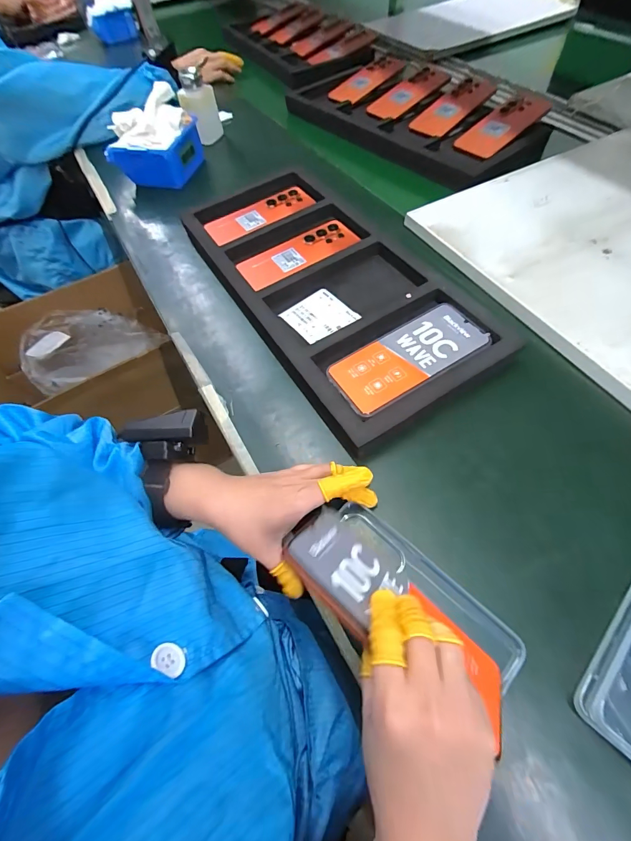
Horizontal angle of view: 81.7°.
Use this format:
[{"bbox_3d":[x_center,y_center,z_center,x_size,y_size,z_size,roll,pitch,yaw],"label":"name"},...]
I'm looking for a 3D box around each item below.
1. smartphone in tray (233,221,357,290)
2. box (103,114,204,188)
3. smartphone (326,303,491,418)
[{"bbox_3d":[-0.023,-0.231,0.510,0.172,0.015,0.074,-29,62,-13],"label":"smartphone in tray"},{"bbox_3d":[-0.290,-0.484,0.667,0.133,0.071,0.104,15,62,12],"label":"box"},{"bbox_3d":[0.101,-0.070,0.398,0.172,0.004,0.077,-29,60,-9],"label":"smartphone"}]

